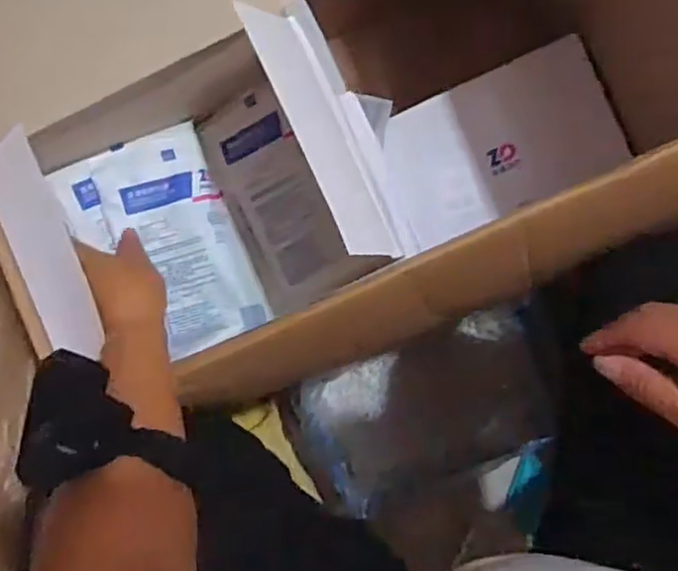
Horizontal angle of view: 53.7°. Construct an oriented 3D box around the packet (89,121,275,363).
[{"bbox_3d":[-0.132,-0.039,0.566,0.093,0.011,0.181,-23,90,-14],"label":"packet"}]

